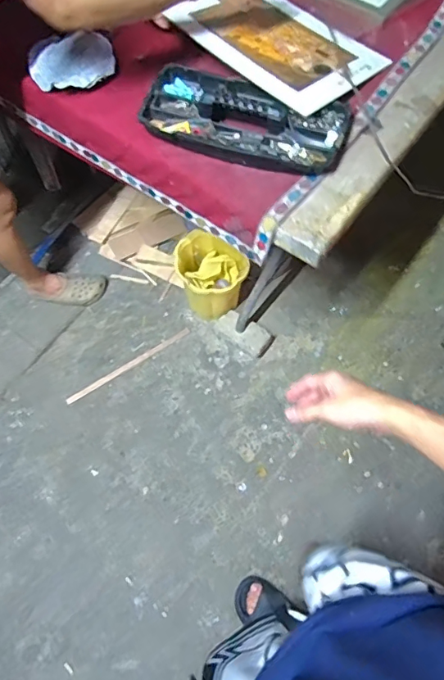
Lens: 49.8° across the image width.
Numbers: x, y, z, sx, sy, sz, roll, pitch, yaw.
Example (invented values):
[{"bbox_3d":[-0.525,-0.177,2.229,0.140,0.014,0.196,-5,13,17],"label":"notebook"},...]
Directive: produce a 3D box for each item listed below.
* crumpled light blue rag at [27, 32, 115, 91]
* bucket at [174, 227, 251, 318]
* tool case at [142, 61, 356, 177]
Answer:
[{"bbox_3d":[-0.296,-0.545,0.952,0.167,0.043,0.123,-16,65,-5],"label":"crumpled light blue rag"},{"bbox_3d":[-0.052,-0.192,1.580,0.218,0.259,0.204,-1,64,2],"label":"bucket"},{"bbox_3d":[0.039,-0.413,0.877,0.388,0.051,0.185,18,66,11],"label":"tool case"}]

